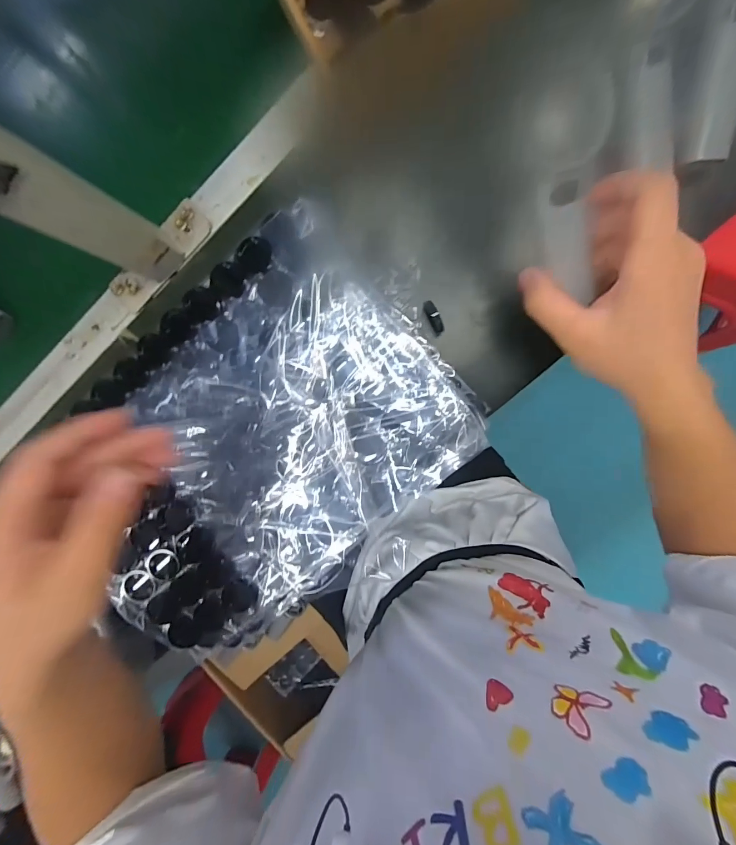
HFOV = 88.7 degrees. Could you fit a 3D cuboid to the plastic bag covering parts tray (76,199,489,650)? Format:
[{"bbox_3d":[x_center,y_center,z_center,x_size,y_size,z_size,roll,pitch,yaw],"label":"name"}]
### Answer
[{"bbox_3d":[-0.103,0.025,0.351,0.360,0.043,0.270,-39,89,9],"label":"plastic bag covering parts tray"}]

